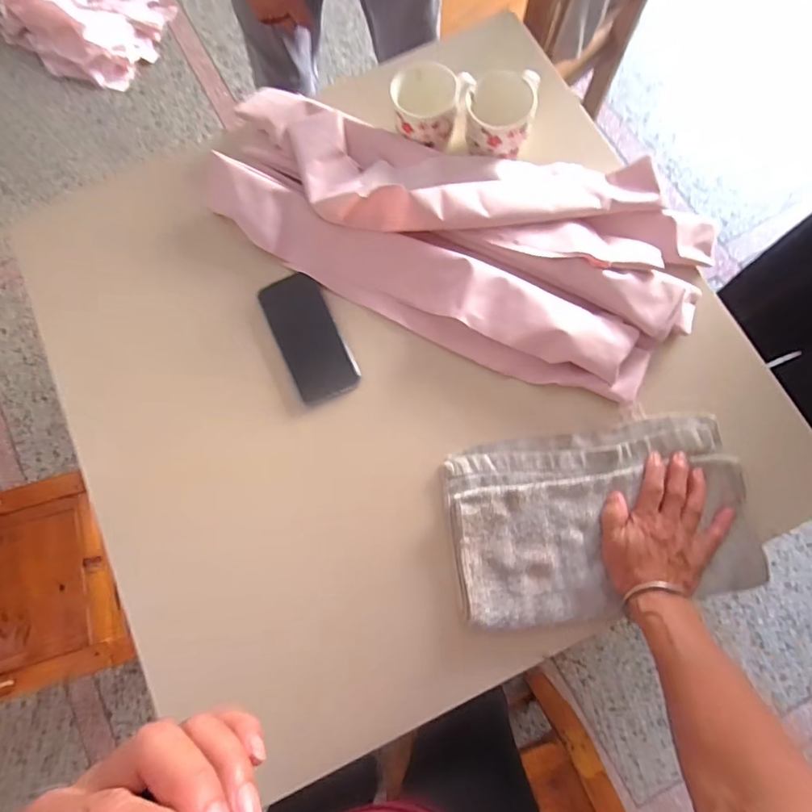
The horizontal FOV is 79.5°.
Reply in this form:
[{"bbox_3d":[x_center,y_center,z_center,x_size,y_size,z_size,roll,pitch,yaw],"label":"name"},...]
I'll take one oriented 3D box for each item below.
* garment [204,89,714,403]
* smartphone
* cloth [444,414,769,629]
[{"bbox_3d":[0.058,-0.239,0.615,0.625,0.060,0.306,25,80,9],"label":"garment"},{"bbox_3d":[-0.123,-0.088,0.618,0.077,0.011,0.166,-24,77,-2],"label":"smartphone"},{"bbox_3d":[0.209,0.123,0.533,0.315,0.034,0.194,-9,78,-1],"label":"cloth"}]

